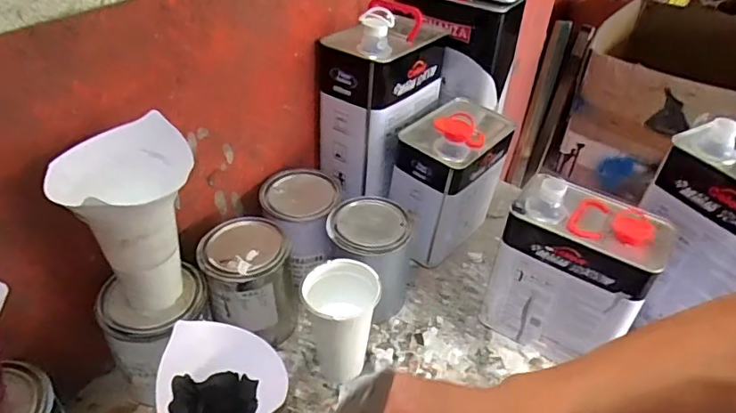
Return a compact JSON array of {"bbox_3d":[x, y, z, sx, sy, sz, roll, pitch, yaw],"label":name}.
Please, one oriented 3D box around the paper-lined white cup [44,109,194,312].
[{"bbox_3d":[-0.218,0.021,0.503,0.113,0.169,0.088,-17,44,-25],"label":"paper-lined white cup"}]

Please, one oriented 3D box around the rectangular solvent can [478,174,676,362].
[{"bbox_3d":[0.249,0.080,0.652,0.166,0.208,0.112,25,43,22],"label":"rectangular solvent can"}]

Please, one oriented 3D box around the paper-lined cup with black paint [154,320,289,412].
[{"bbox_3d":[-0.143,0.199,0.534,0.119,0.128,0.109,3,39,-3],"label":"paper-lined cup with black paint"}]

